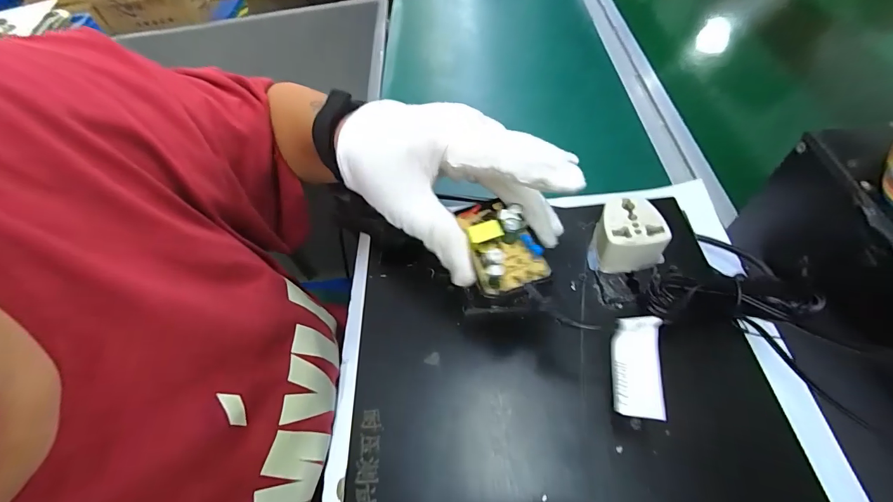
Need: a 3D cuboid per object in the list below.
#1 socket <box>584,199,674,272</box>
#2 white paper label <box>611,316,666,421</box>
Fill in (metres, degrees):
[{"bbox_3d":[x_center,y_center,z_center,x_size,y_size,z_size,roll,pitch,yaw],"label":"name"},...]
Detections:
[{"bbox_3d":[0.113,-0.009,0.243,0.038,0.034,0.035,-2,55,4],"label":"socket"},{"bbox_3d":[0.091,0.055,0.181,0.020,0.010,0.045,5,74,9],"label":"white paper label"}]

